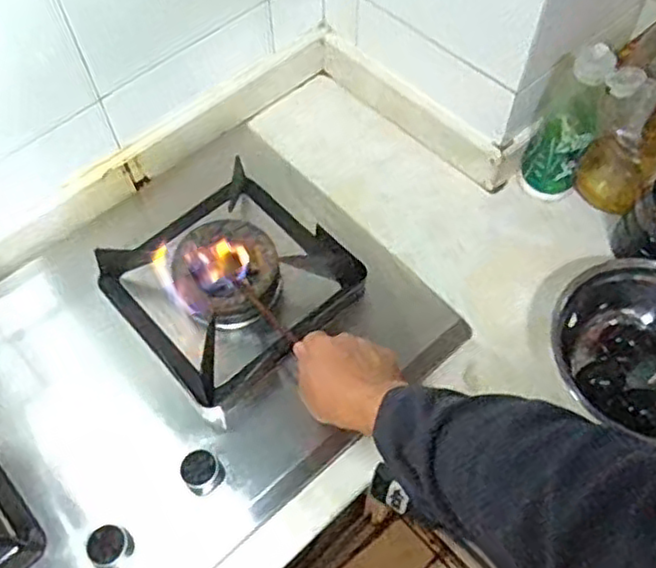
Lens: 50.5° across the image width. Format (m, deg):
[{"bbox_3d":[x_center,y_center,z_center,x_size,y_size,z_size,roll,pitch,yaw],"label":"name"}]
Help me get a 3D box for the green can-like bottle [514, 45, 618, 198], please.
[{"bbox_3d":[0.281,-0.187,0.821,0.066,0.200,0.077,-36,66,-17],"label":"green can-like bottle"}]

